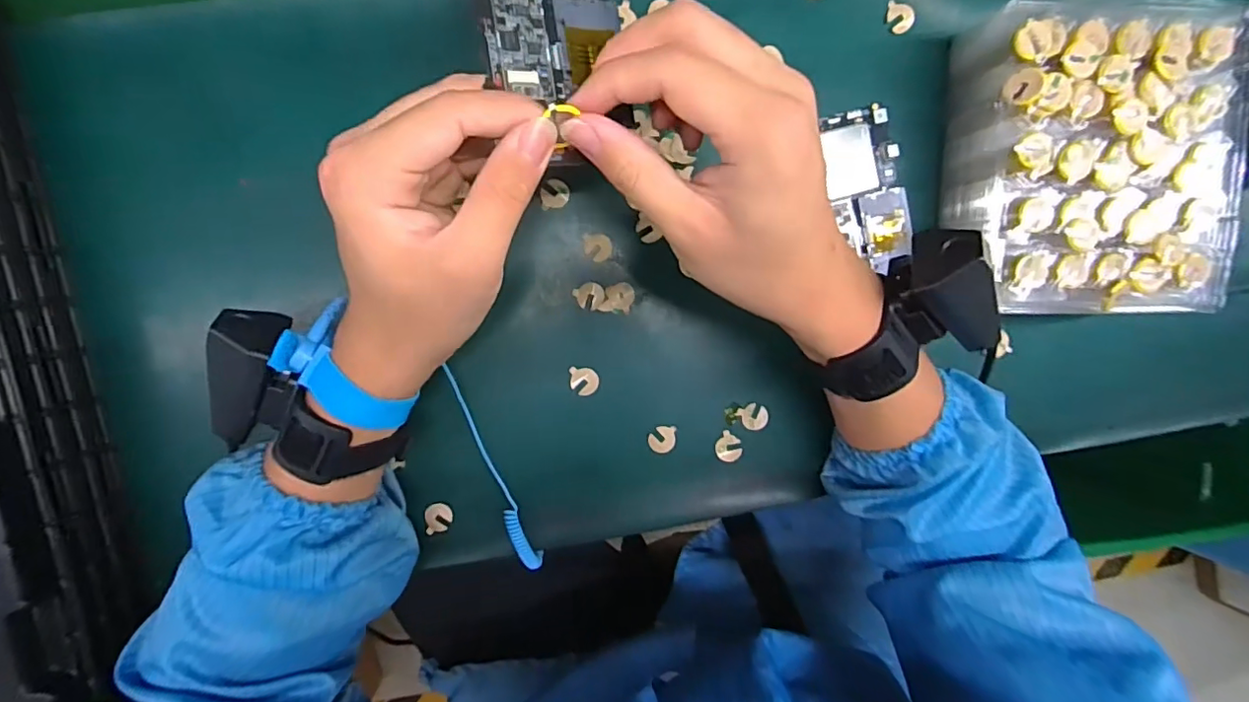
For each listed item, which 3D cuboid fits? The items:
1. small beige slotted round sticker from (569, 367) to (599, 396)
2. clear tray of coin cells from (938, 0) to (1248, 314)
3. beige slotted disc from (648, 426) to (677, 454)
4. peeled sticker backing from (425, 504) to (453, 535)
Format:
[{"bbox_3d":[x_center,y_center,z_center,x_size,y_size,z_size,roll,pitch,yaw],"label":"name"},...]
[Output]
[{"bbox_3d":[-0.026,0.020,0.365,0.019,0.004,0.018,0,93,-5],"label":"small beige slotted round sticker"},{"bbox_3d":[0.279,-0.112,0.345,0.151,0.062,0.178,-1,93,-5],"label":"clear tray of coin cells"},{"bbox_3d":[0.025,0.059,0.373,0.018,0.004,0.017,0,93,-5],"label":"beige slotted disc"},{"bbox_3d":[-0.120,0.109,0.367,0.017,0.004,0.019,-3,93,-5],"label":"peeled sticker backing"}]

